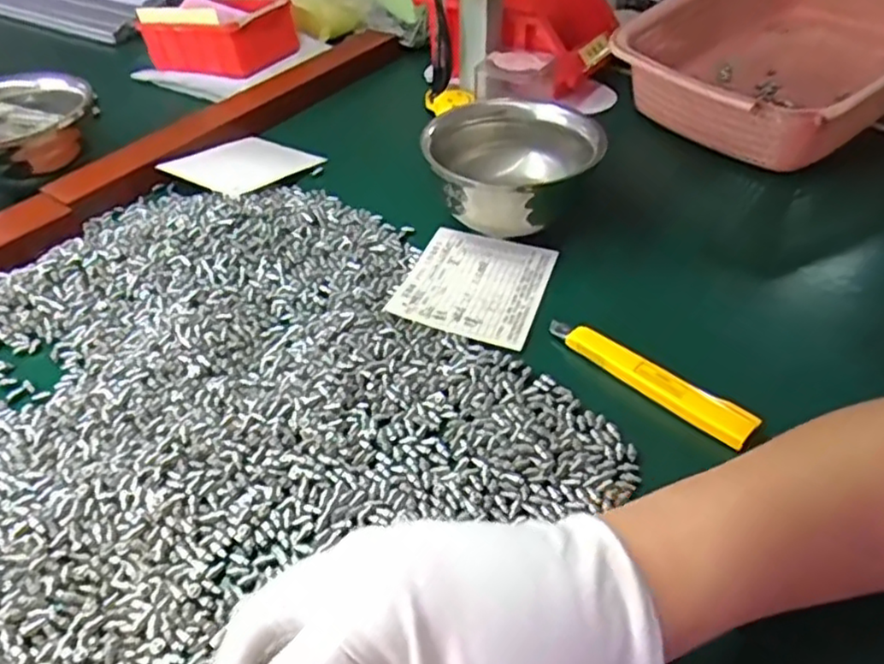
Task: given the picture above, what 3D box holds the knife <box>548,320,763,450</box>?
[{"bbox_3d":[0.115,0.024,0.382,0.020,0.012,0.126,-35,53,-30],"label":"knife"}]

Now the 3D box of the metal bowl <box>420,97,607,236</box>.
[{"bbox_3d":[0.051,-0.114,0.491,0.118,0.071,0.118,-1,44,1],"label":"metal bowl"}]

